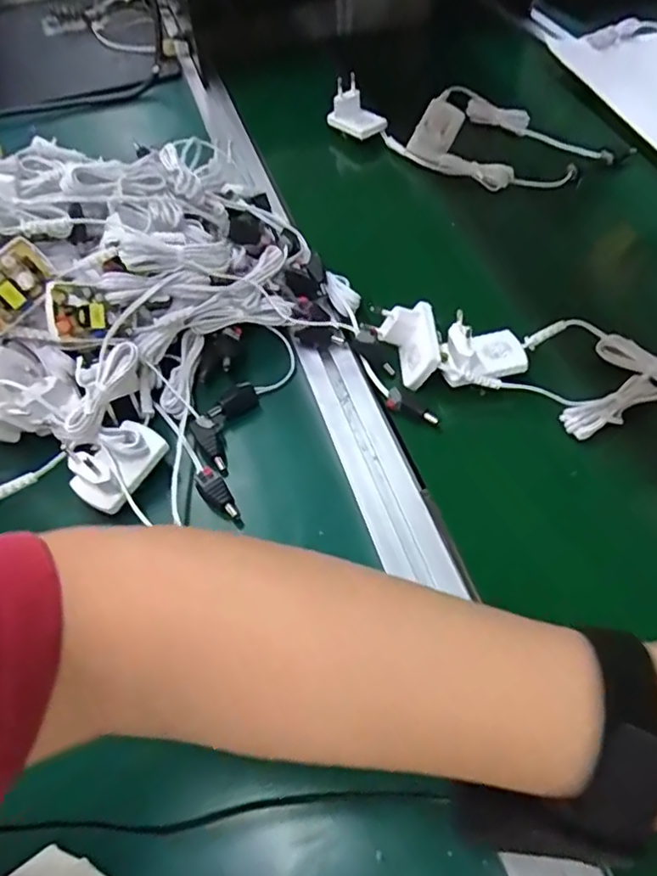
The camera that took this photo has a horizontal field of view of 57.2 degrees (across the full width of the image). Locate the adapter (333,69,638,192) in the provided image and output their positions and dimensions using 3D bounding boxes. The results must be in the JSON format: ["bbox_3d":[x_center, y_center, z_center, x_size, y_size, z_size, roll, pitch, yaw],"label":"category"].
[{"bbox_3d":[0.151,-0.322,0.625,0.271,0.055,0.133,30,60,23],"label":"adapter"}]

